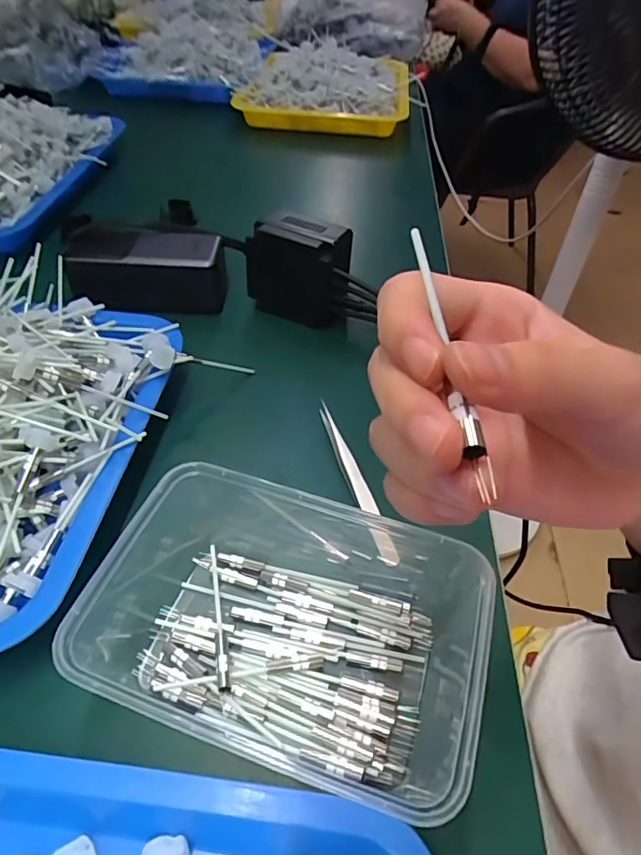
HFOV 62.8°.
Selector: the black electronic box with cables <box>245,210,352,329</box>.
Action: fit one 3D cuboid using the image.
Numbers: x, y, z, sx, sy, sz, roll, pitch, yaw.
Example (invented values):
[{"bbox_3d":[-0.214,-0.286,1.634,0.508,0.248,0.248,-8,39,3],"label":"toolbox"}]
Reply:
[{"bbox_3d":[-0.015,-0.135,0.450,0.090,0.083,0.046,19,49,13],"label":"black electronic box with cables"}]

